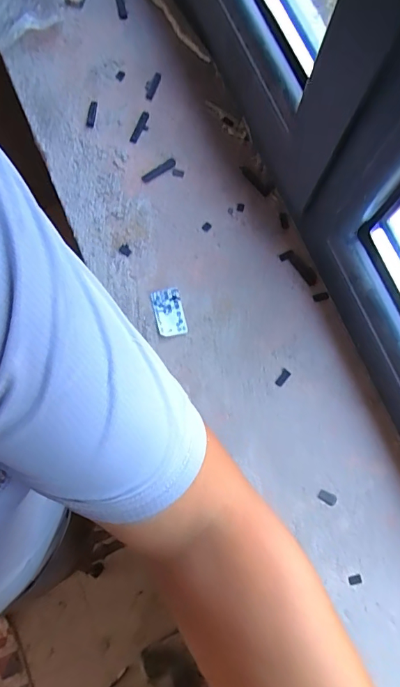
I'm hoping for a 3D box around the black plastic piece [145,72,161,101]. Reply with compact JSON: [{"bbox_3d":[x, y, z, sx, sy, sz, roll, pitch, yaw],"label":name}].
[{"bbox_3d":[-0.059,-0.312,0.541,0.014,0.005,0.040,21,76,4],"label":"black plastic piece"}]

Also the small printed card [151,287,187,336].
[{"bbox_3d":[-0.033,-0.032,0.474,0.030,0.004,0.050,-14,90,7],"label":"small printed card"}]

